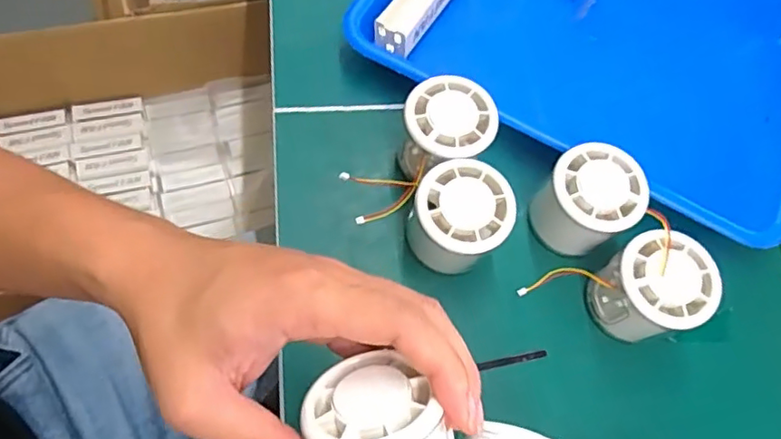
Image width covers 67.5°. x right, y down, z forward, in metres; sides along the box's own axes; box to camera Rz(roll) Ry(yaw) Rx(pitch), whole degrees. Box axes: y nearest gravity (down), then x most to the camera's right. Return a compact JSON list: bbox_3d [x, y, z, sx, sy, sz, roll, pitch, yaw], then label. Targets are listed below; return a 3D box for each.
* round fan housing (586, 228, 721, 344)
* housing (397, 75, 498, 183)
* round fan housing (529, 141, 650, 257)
[{"bbox_3d":[0.157,0.043,0.356,0.060,0.057,0.055,3,67,-6],"label":"round fan housing"},{"bbox_3d":[0.035,-0.051,0.383,0.055,0.059,0.060,3,67,-6],"label":"housing"},{"bbox_3d":[0.126,-0.012,0.373,0.056,0.051,0.054,3,67,-6],"label":"round fan housing"}]

